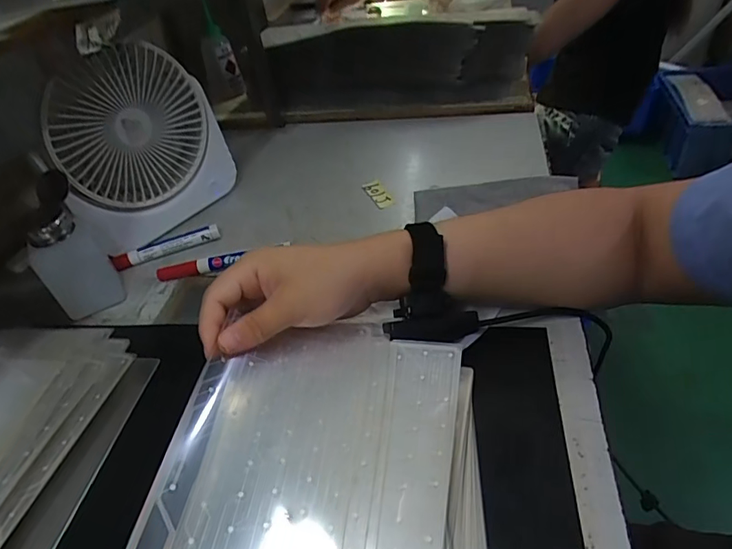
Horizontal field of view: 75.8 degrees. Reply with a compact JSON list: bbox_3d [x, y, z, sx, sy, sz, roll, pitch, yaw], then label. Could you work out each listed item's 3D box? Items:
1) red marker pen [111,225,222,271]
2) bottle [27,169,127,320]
[{"bbox_3d":[-0.219,-0.033,0.517,0.114,0.015,0.013,-20,42,-12],"label":"red marker pen"},{"bbox_3d":[-0.286,-0.025,0.449,0.058,0.117,0.066,-29,44,-21],"label":"bottle"}]

